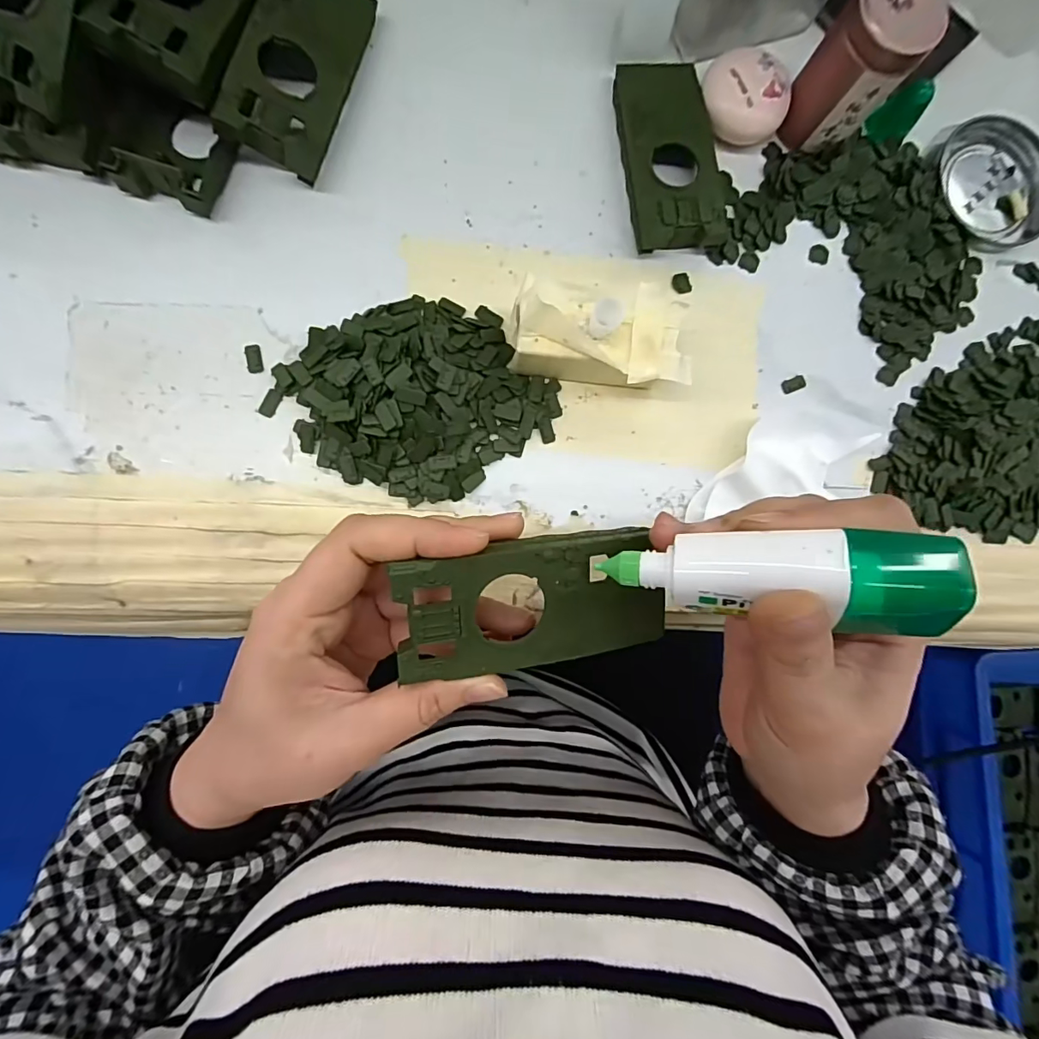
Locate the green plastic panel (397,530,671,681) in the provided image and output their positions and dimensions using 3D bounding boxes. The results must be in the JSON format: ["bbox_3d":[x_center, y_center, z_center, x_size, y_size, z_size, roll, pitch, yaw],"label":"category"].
[{"bbox_3d":[0.008,0.030,0.178,0.100,0.005,0.048,-7,103,-16],"label":"green plastic panel"}]

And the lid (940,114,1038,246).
[{"bbox_3d":[0.296,-0.211,0.303,0.079,0.017,0.079,0,86,-5],"label":"lid"}]

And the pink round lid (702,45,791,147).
[{"bbox_3d":[0.125,-0.232,0.271,0.043,0.026,0.040,0,86,-5],"label":"pink round lid"}]

